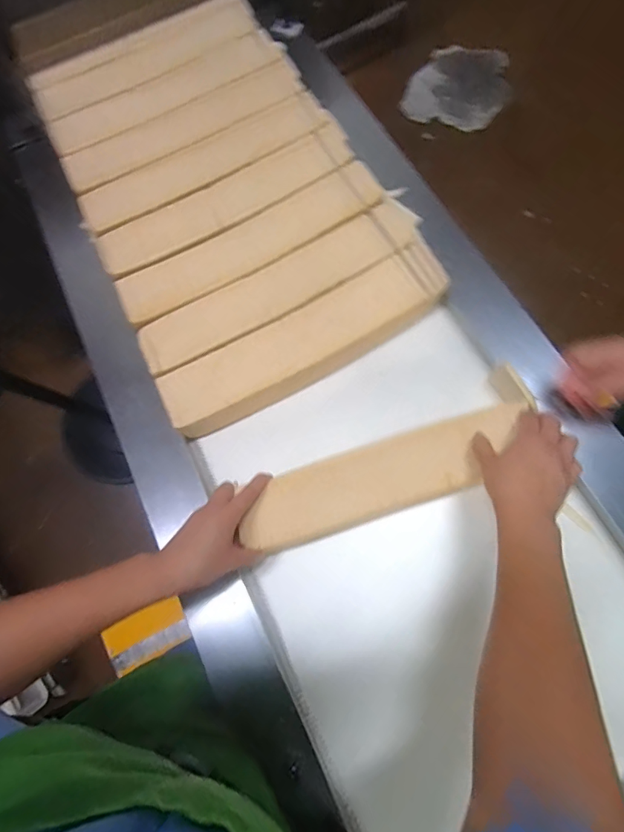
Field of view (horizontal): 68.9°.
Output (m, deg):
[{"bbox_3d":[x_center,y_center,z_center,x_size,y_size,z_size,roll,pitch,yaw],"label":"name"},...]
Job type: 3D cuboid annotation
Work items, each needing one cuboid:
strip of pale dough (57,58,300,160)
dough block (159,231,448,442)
[{"bbox_3d":[-0.231,-0.516,0.733,0.382,0.034,0.085,-26,80,-4],"label":"strip of pale dough"},{"bbox_3d":[-0.003,-0.099,0.587,0.386,0.040,0.087,-30,81,-5],"label":"dough block"}]

